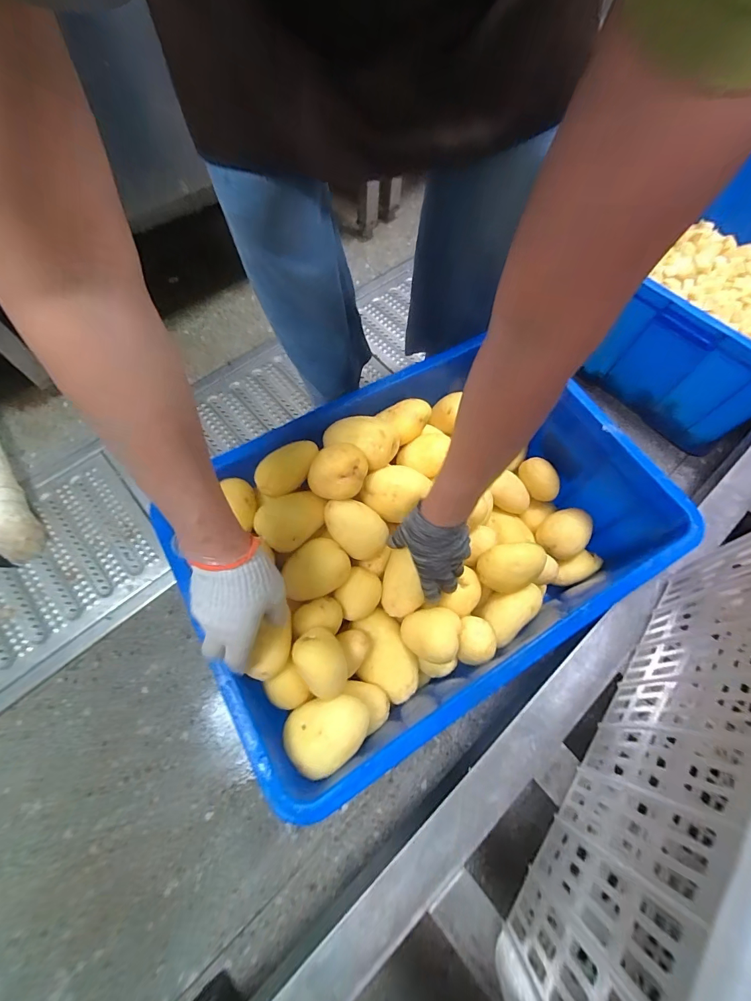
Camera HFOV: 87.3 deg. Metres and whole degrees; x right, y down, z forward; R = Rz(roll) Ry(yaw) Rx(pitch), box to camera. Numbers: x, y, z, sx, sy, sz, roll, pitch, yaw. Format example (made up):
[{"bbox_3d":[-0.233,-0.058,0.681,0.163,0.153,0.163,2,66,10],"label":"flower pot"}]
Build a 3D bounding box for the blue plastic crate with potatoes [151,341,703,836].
[{"bbox_3d":[0.065,0.037,0.558,0.591,0.183,0.406,-28,74,-12],"label":"blue plastic crate with potatoes"}]

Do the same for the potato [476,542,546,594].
[{"bbox_3d":[0.186,0.091,0.536,0.085,0.046,0.060,-10,70,-9],"label":"potato"}]

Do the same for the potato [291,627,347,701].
[{"bbox_3d":[-0.058,0.180,0.434,0.048,0.049,0.075,-27,74,-14],"label":"potato"}]

